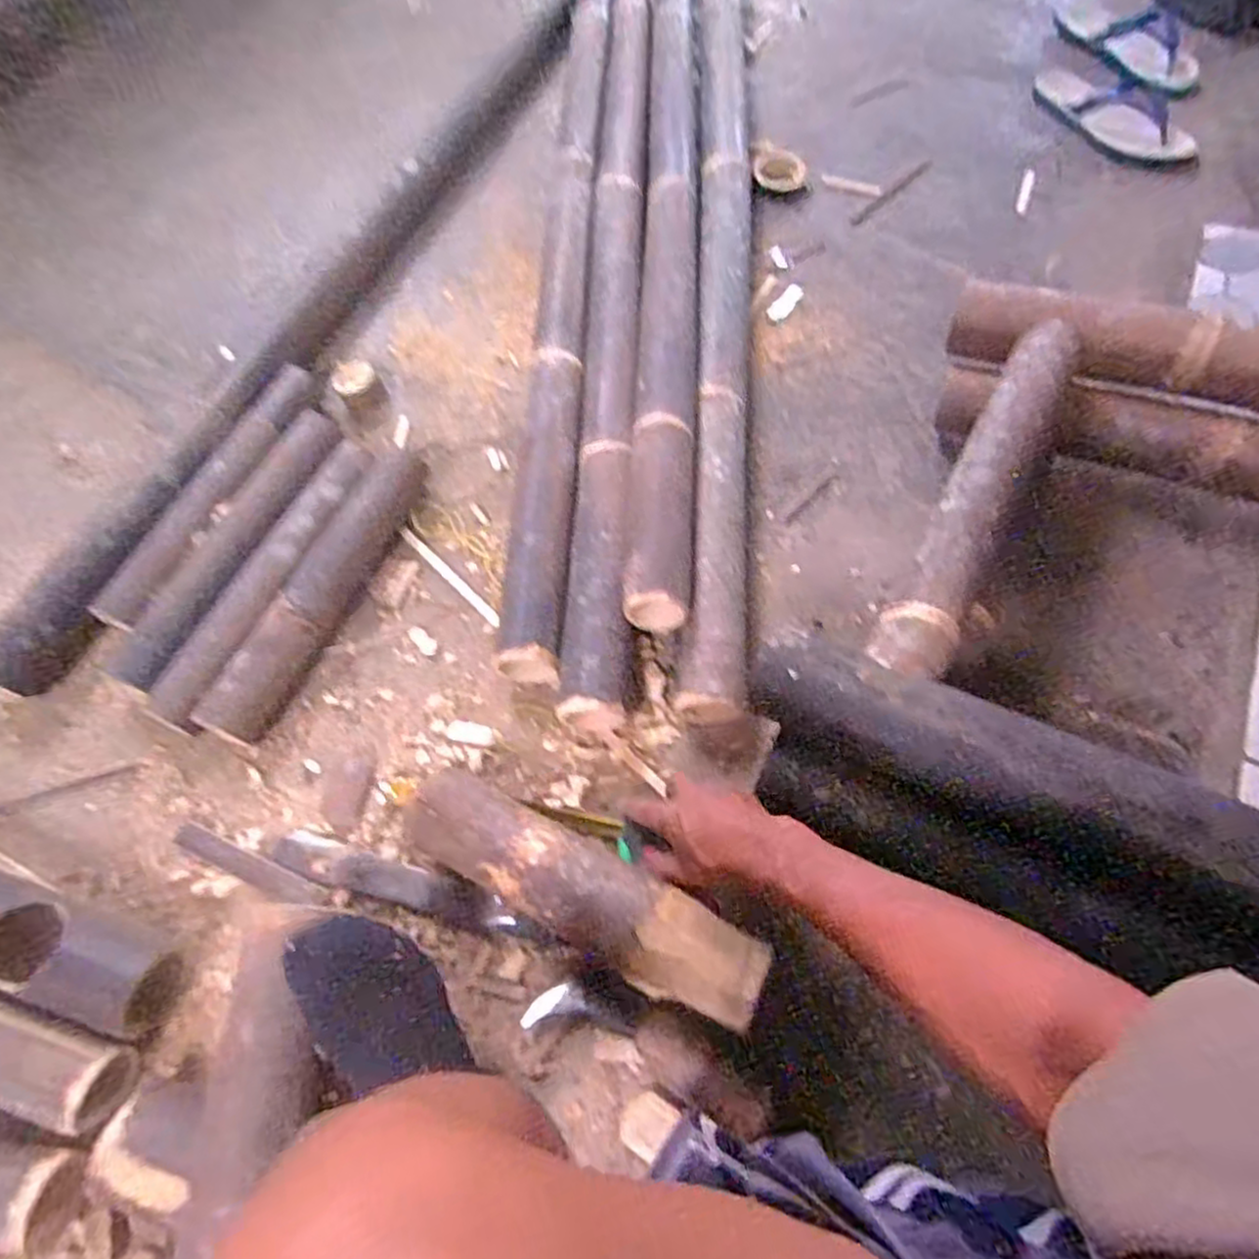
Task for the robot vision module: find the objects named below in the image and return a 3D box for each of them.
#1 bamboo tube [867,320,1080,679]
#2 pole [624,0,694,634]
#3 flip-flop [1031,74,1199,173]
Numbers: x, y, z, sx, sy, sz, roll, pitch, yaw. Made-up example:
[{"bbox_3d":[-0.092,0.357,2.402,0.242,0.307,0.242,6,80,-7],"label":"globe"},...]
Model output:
[{"bbox_3d":[0.341,-0.125,0.704,0.077,0.070,0.454,29,67,13],"label":"bamboo tube"},{"bbox_3d":[0.056,-0.668,1.006,0.072,0.066,1.474,2,64,1],"label":"pole"},{"bbox_3d":[0.738,-0.793,1.108,0.105,0.049,0.277,-20,66,-10],"label":"flip-flop"}]

